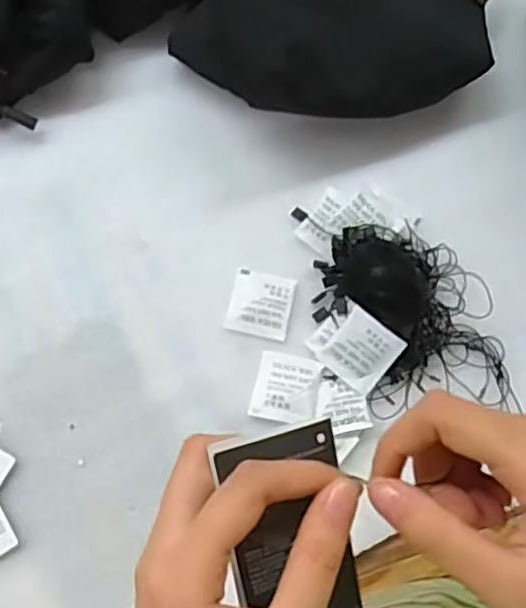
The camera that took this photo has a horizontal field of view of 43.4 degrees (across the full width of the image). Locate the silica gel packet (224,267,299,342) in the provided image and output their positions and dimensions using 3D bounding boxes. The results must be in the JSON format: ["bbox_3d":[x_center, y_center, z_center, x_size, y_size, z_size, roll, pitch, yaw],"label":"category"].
[{"bbox_3d":[-0.001,0.000,0.428,0.040,0.004,0.043,11,77,2],"label":"silica gel packet"}]

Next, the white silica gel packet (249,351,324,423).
[{"bbox_3d":[0.015,0.052,0.413,0.040,0.004,0.041,9,69,10],"label":"white silica gel packet"}]

